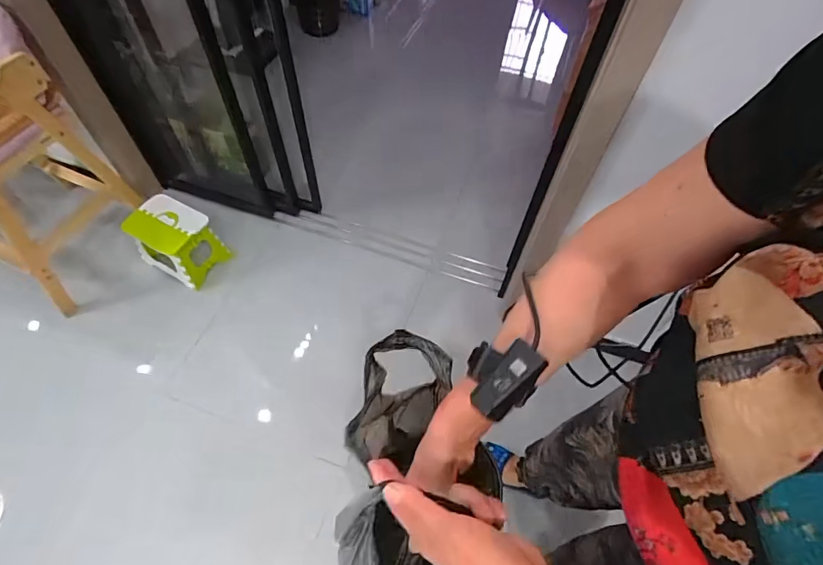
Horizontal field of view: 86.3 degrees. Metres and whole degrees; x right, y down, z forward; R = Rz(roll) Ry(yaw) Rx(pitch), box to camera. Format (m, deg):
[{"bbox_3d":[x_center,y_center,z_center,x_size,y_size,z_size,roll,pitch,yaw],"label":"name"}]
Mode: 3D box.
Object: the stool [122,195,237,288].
[{"bbox_3d":[-0.766,-0.130,1.454,0.251,0.208,0.180,29,59,14],"label":"stool"}]

